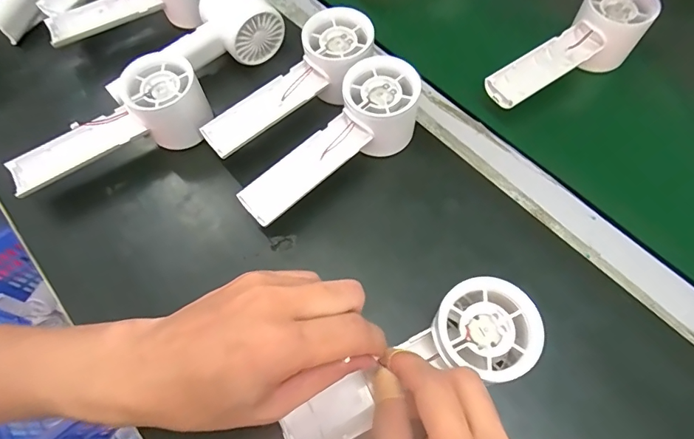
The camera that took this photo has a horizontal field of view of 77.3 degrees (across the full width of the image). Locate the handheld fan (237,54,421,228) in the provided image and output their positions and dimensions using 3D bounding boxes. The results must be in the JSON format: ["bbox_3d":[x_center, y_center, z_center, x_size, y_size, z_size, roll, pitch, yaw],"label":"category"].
[{"bbox_3d":[-0.011,-0.057,0.341,0.161,0.047,0.052,-39,69,-2],"label":"handheld fan"}]

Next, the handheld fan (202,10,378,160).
[{"bbox_3d":[-0.047,-0.109,0.360,0.159,0.059,0.063,-30,67,-10],"label":"handheld fan"}]

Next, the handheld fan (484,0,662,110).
[{"bbox_3d":[0.190,-0.142,0.371,0.158,0.050,0.056,-35,69,-12],"label":"handheld fan"}]

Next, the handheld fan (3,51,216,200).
[{"bbox_3d":[-0.189,-0.072,0.349,0.158,0.057,0.066,-21,66,-6],"label":"handheld fan"}]

